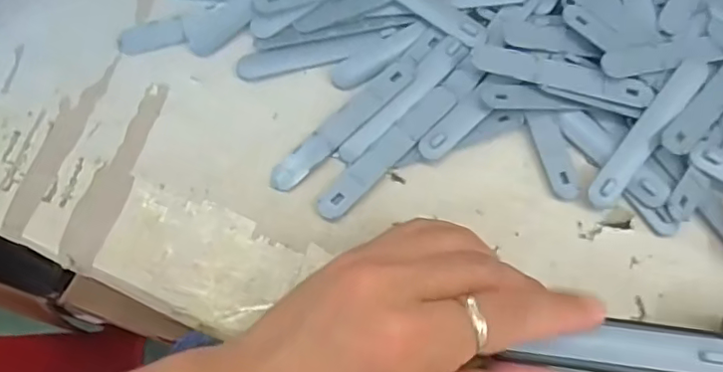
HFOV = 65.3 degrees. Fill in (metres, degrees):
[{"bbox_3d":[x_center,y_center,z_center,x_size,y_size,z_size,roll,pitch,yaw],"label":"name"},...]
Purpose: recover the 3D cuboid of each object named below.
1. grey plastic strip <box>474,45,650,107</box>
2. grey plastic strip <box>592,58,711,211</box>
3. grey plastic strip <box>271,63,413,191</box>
[{"bbox_3d":[0.106,-0.059,0.298,0.093,0.007,0.017,14,76,4],"label":"grey plastic strip"},{"bbox_3d":[0.149,-0.029,0.292,0.015,0.005,0.095,38,83,2],"label":"grey plastic strip"},{"bbox_3d":[-0.010,-0.032,0.298,0.093,0.004,0.016,-43,79,-10],"label":"grey plastic strip"}]

